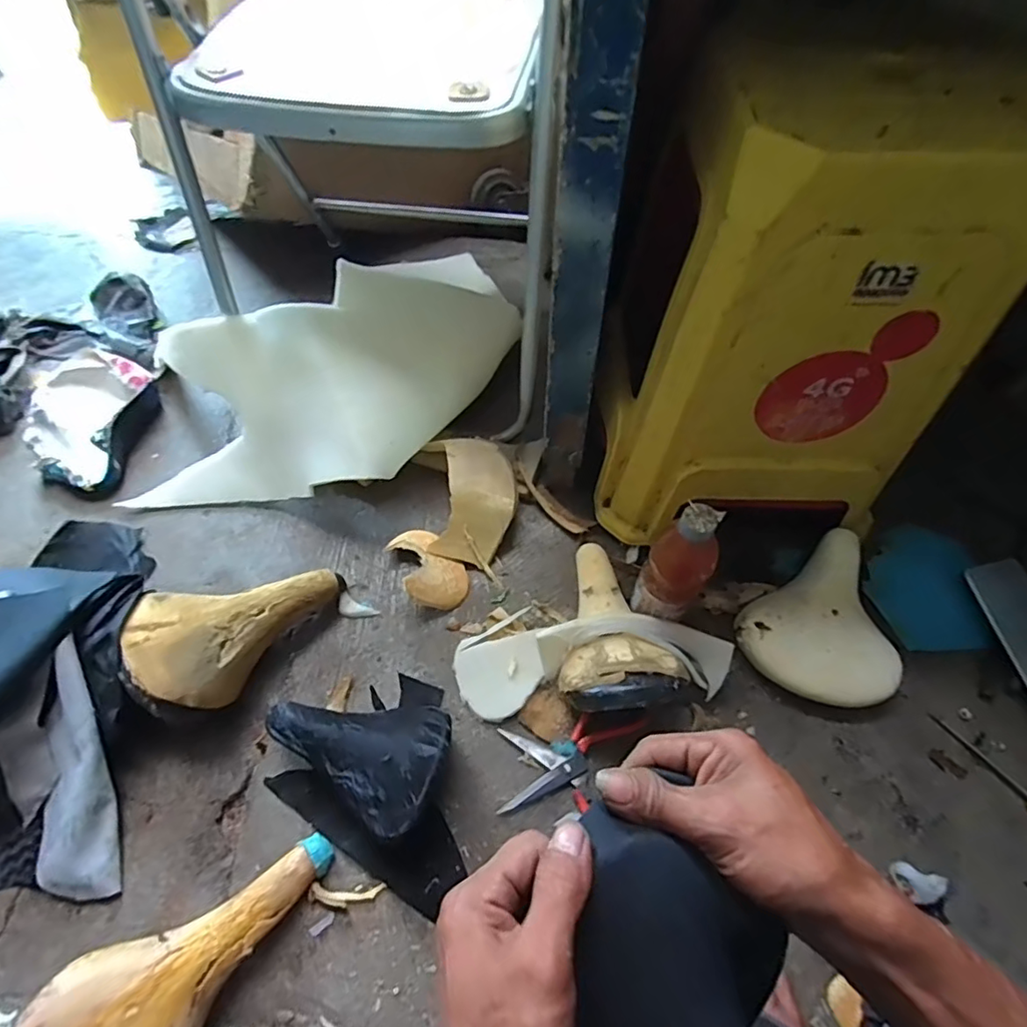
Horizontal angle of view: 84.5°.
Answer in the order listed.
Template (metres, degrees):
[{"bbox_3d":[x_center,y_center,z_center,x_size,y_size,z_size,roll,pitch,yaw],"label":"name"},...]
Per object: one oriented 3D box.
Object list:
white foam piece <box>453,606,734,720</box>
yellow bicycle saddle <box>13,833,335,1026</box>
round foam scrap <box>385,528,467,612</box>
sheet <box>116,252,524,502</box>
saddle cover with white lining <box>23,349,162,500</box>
[{"bbox_3d":[0.084,0.160,0.646,0.313,0.083,0.113,-10,58,8],"label":"white foam piece"},{"bbox_3d":[-0.277,0.399,0.505,0.255,0.056,0.127,-29,62,-39],"label":"yellow bicycle saddle"},{"bbox_3d":[-0.110,0.065,0.729,0.081,0.049,0.125,-24,62,-16],"label":"round foam scrap"},{"bbox_3d":[-0.262,-0.160,0.777,0.524,0.217,0.252,-1,58,-2],"label":"sheet"},{"bbox_3d":[-0.633,-0.140,0.832,0.167,0.053,0.229,7,58,2],"label":"saddle cover with white lining"}]

